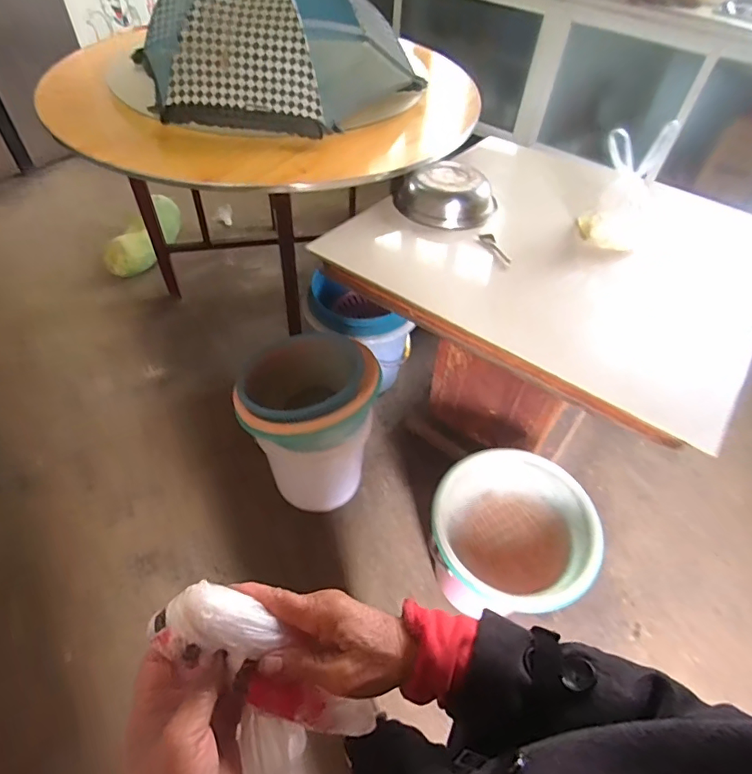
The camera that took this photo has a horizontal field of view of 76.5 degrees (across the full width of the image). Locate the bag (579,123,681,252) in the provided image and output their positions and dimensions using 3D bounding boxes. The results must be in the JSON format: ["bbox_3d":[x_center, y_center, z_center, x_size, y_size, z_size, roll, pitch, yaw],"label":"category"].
[{"bbox_3d":[0.515,-0.402,0.991,0.134,0.201,0.125,11,51,4],"label":"bag"}]

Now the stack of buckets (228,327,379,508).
[{"bbox_3d":[-0.167,0.102,1.222,0.316,0.401,0.309,12,52,5],"label":"stack of buckets"}]

